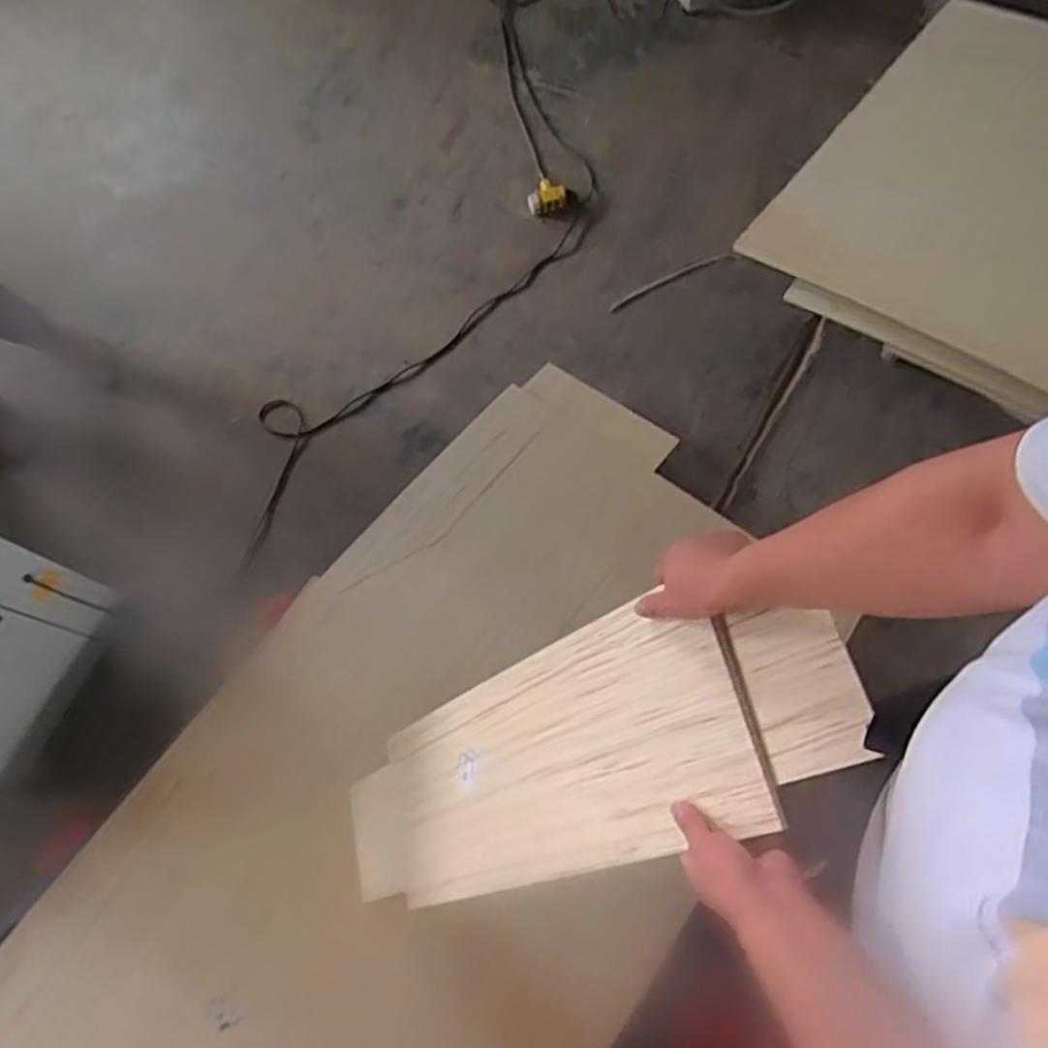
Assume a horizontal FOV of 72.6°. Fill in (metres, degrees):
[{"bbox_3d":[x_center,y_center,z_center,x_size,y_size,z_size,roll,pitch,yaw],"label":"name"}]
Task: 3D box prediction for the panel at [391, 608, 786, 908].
[{"bbox_3d":[0.007,0.297,0.871,0.025,0.643,0.239,10,57,-39],"label":"panel"}]

